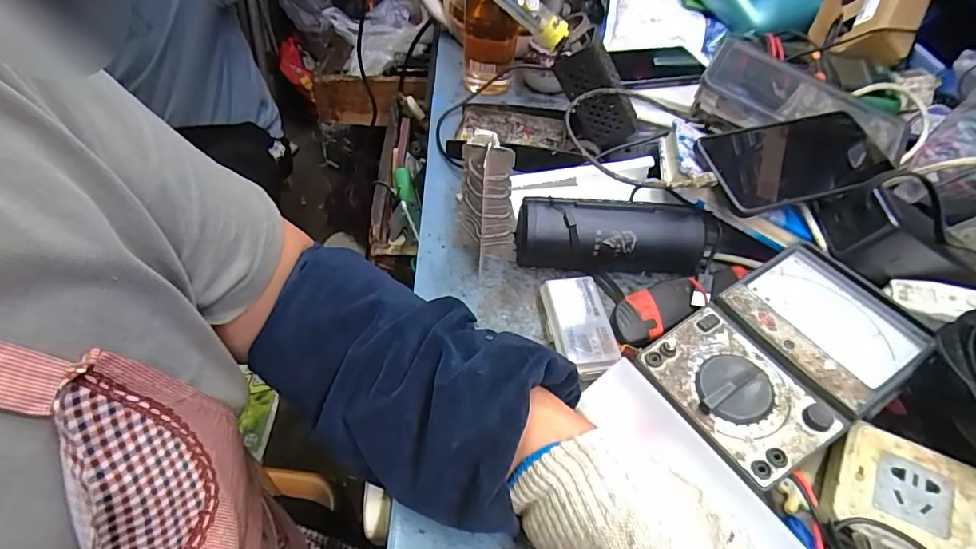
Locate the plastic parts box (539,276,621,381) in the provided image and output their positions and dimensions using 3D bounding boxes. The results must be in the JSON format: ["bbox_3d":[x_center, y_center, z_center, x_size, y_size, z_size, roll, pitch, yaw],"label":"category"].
[{"bbox_3d":[0.070,0.040,0.387,0.042,0.018,0.084,-5,51,-10],"label":"plastic parts box"}]

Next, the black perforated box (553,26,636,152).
[{"bbox_3d":[0.097,-0.158,0.455,0.051,0.102,0.022,-14,46,23],"label":"black perforated box"}]

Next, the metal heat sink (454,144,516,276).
[{"bbox_3d":[0.001,-0.053,0.396,0.033,0.116,0.037,-28,58,-26],"label":"metal heat sink"}]

